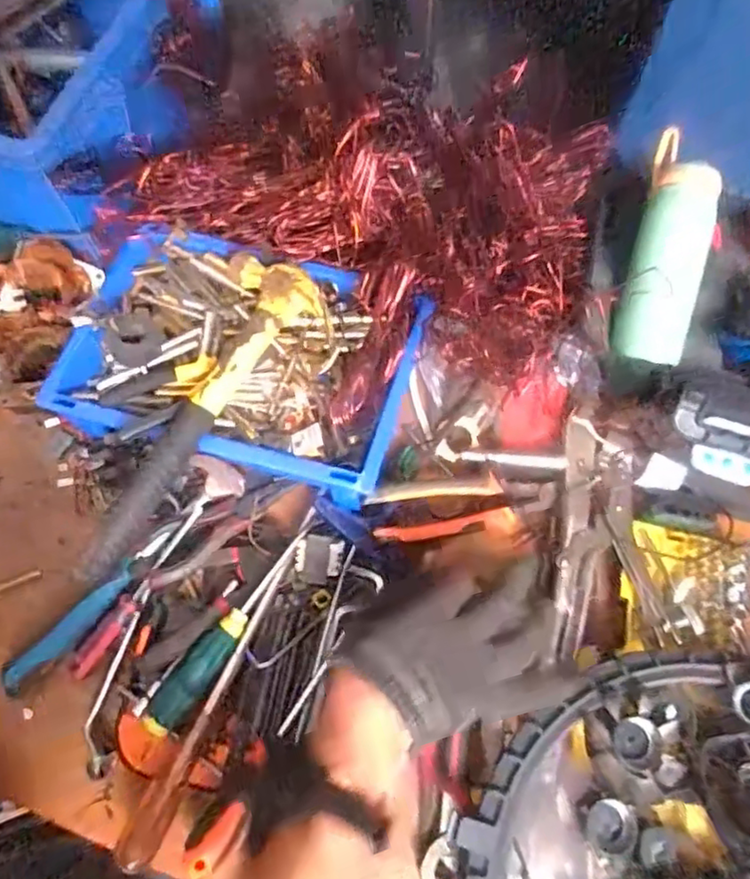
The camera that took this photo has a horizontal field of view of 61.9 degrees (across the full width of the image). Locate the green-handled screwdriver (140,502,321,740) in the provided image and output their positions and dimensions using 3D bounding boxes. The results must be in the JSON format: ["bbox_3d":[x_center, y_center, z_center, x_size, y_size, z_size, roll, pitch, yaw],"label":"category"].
[{"bbox_3d":[-0.115,0.158,0.545,0.036,0.029,0.214,37,73,13],"label":"green-handled screwdriver"}]

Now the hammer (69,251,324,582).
[{"bbox_3d":[-0.145,-0.016,0.536,0.082,0.055,0.309,23,71,9],"label":"hammer"}]

